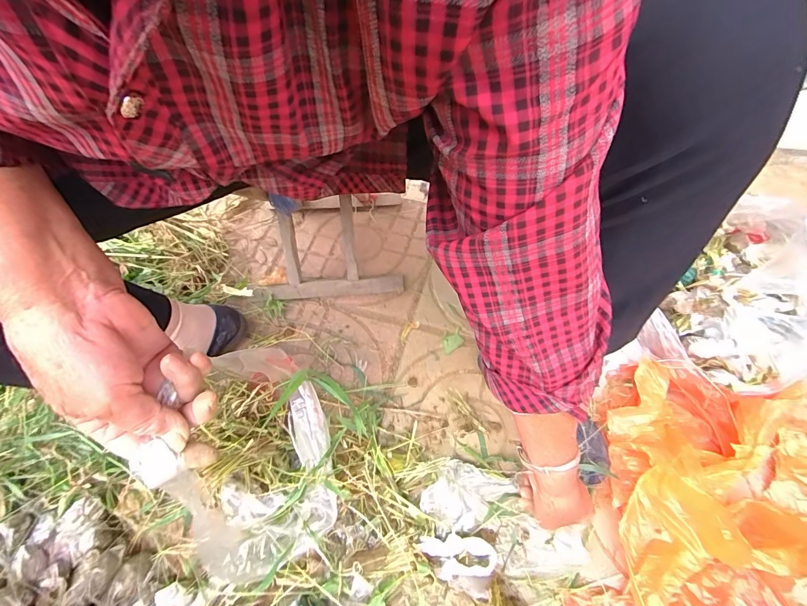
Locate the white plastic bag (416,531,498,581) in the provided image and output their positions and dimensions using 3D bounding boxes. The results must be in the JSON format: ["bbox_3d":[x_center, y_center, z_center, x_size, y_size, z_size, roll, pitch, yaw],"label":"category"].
[{"bbox_3d":[0.070,0.330,0.462,0.093,0.026,0.048,-9,60,-1],"label":"white plastic bag"}]

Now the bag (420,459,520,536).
[{"bbox_3d":[0.084,0.265,0.494,0.114,0.036,0.081,-36,64,-16],"label":"bag"}]

